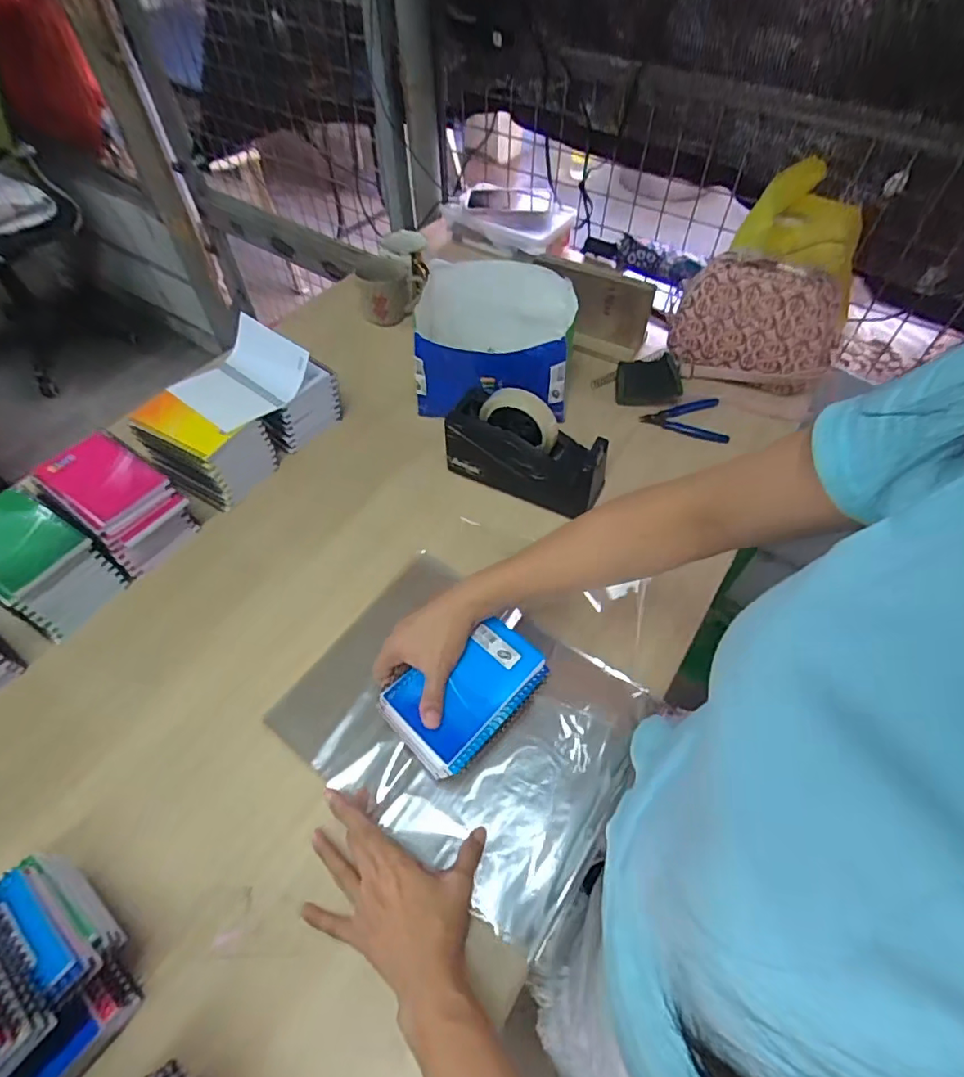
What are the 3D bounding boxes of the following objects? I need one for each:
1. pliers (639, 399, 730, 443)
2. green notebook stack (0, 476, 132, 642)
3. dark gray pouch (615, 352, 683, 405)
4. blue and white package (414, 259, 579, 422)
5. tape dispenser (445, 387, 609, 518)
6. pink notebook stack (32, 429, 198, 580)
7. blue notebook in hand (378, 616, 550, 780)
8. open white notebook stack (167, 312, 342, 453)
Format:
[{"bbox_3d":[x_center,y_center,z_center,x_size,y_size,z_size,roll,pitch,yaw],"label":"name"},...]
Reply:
[{"bbox_3d":[0.294,-0.174,0.797,0.115,0.012,0.077,2,54,1],"label":"pliers"},{"bbox_3d":[-0.487,0.023,0.597,0.137,0.091,0.104,28,59,18],"label":"green notebook stack"},{"bbox_3d":[0.248,-0.236,0.820,0.092,0.041,0.062,-5,54,-4],"label":"dark gray pouch"},{"bbox_3d":[0.016,-0.279,0.788,0.226,0.129,0.212,2,54,1],"label":"blue and white package"},{"bbox_3d":[0.057,-0.116,0.680,0.202,0.113,0.076,25,58,16],"label":"tape dispenser"},{"bbox_3d":[-0.424,-0.043,0.640,0.141,0.090,0.096,32,60,21],"label":"pink notebook stack"},{"bbox_3d":[-0.014,0.136,0.492,0.091,0.032,0.143,37,62,23],"label":"blue notebook in hand"},{"bbox_3d":[-0.301,-0.194,0.727,0.138,0.122,0.161,31,60,20],"label":"open white notebook stack"}]

